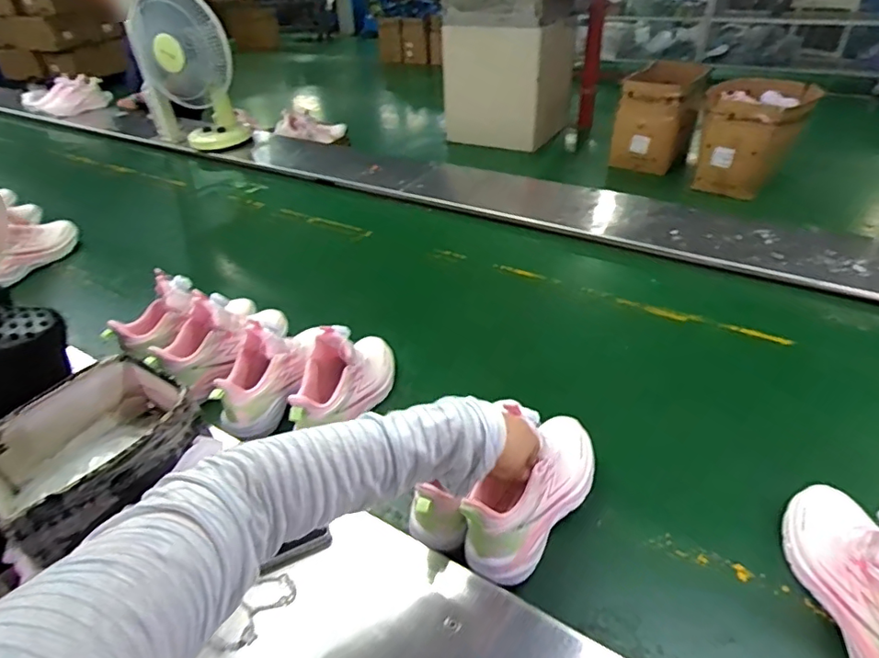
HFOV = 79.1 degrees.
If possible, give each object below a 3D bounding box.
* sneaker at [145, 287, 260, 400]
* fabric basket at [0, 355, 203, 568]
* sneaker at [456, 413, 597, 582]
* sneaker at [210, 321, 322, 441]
[{"bbox_3d":[-0.366,-0.003,0.871,0.087,0.114,0.220,15,41,22],"label":"sneaker"},{"bbox_3d":[-0.408,0.141,0.639,0.181,0.101,0.212,28,48,33],"label":"fabric basket"},{"bbox_3d":[0.113,0.174,0.604,0.076,0.094,0.216,24,43,34],"label":"sneaker"},{"bbox_3d":[-0.244,0.056,0.782,0.090,0.116,0.205,15,41,21],"label":"sneaker"}]

